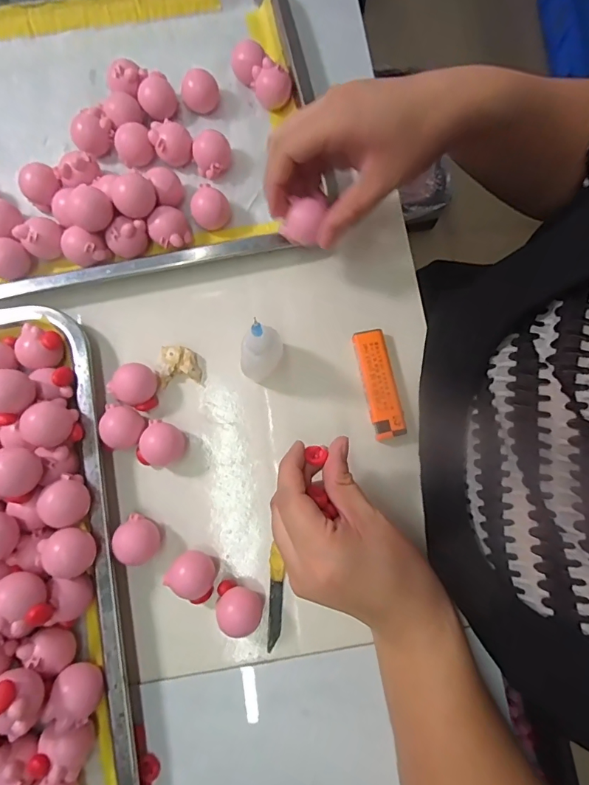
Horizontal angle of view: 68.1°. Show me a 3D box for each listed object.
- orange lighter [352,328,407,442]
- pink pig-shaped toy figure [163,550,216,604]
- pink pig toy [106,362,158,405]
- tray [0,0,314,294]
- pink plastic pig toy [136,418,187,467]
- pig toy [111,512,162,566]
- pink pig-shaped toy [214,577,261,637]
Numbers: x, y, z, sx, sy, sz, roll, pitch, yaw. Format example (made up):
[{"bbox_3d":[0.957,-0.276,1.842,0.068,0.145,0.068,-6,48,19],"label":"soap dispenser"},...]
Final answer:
[{"bbox_3d":[0.062,-0.006,0.323,0.023,0.012,0.080,-11,79,-3],"label":"orange lighter"},{"bbox_3d":[-0.066,0.121,0.291,0.031,0.023,0.027,34,81,6],"label":"pink pig-shaped toy figure"},{"bbox_3d":[-0.113,-0.005,0.313,0.027,0.023,0.029,0,79,-1],"label":"pink pig toy"},{"bbox_3d":[-0.162,-0.211,0.345,0.345,0.036,0.266,-11,79,-3],"label":"tray"},{"bbox_3d":[-0.092,0.038,0.306,0.030,0.024,0.031,0,79,-1],"label":"pink plastic pig toy"},{"bbox_3d":[-0.104,0.099,0.292,0.026,0.026,0.029,-42,82,-8],"label":"pig toy"},{"bbox_3d":[-0.037,0.142,0.286,0.031,0.027,0.025,18,79,3],"label":"pink pig-shaped toy"}]

